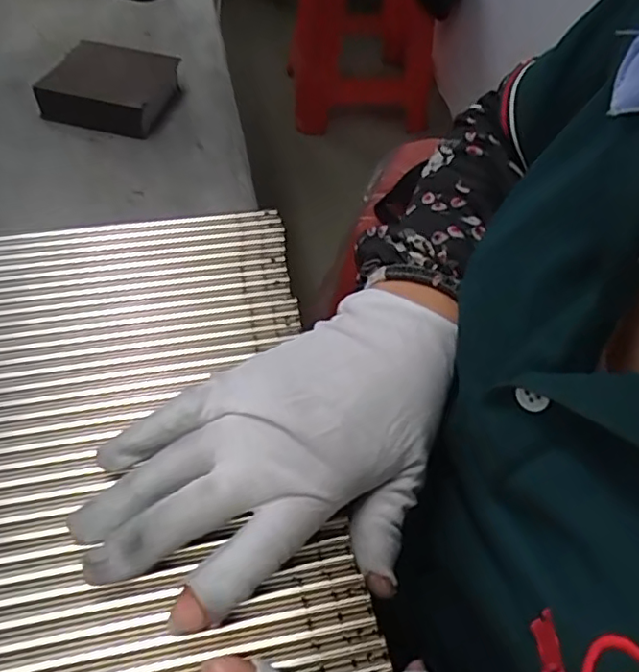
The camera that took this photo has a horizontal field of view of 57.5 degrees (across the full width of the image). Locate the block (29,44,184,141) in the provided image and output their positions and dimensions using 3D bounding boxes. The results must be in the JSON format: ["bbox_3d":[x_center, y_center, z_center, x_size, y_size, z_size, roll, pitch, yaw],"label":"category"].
[{"bbox_3d":[-0.149,-0.175,0.413,0.084,0.026,0.079,7,53,2],"label":"block"}]

